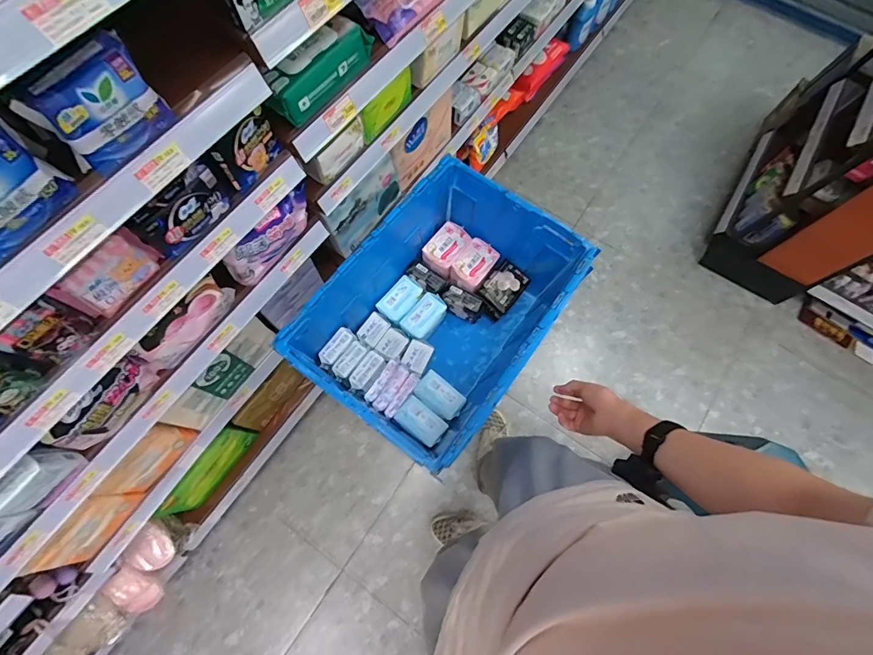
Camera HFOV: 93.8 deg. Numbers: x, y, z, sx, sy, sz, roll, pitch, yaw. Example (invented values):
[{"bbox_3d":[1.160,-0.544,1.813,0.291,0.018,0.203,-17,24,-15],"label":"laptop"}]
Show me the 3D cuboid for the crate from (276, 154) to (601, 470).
[{"bbox_3d":[0.016,-0.032,0.982,0.411,0.319,0.585,36,74,10],"label":"crate"}]

